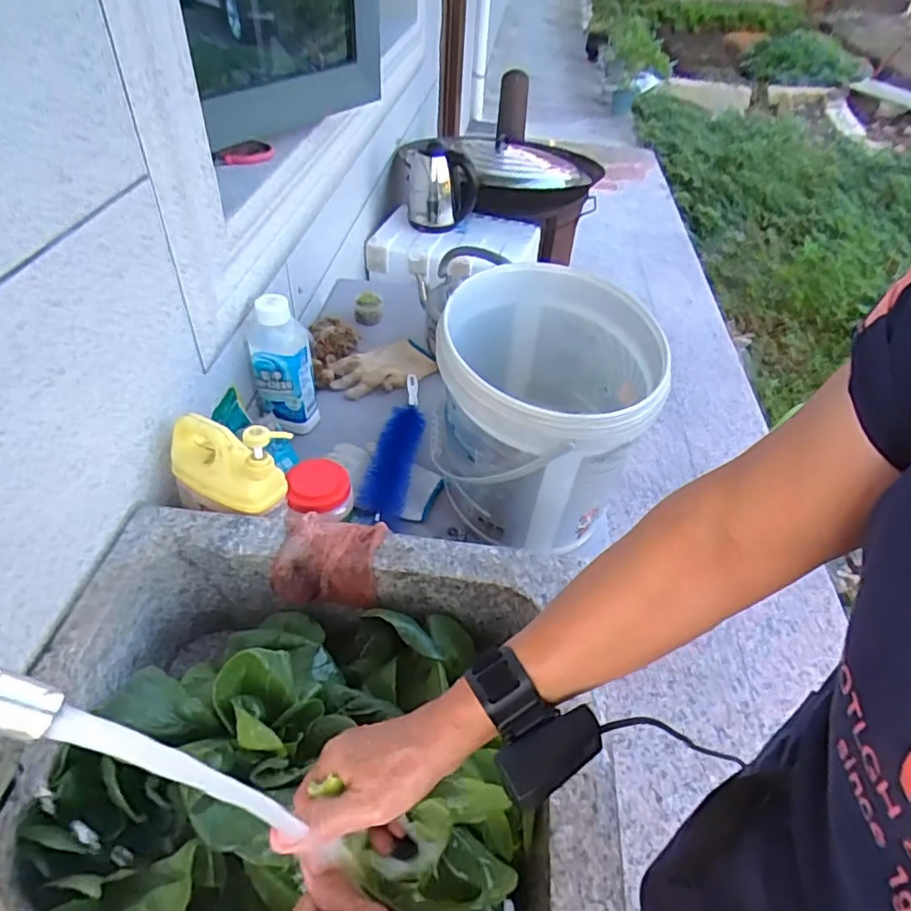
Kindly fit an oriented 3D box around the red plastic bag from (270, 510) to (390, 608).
[{"bbox_3d":[-0.142,0.119,0.694,0.113,0.073,0.076,6,43,2],"label":"red plastic bag"}]

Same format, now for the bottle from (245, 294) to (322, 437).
[{"bbox_3d":[-0.274,-0.140,0.970,0.092,0.224,0.065,-10,45,-15],"label":"bottle"}]

